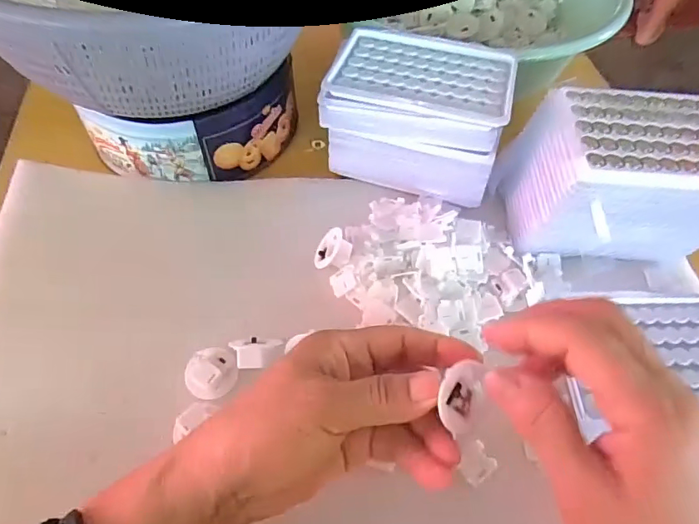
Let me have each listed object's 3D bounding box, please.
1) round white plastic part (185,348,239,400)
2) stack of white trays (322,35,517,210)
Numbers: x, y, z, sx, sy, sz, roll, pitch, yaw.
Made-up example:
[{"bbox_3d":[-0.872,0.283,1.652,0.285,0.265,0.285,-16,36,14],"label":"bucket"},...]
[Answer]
[{"bbox_3d":[-0.085,0.069,0.306,0.029,0.011,0.032,29,59,16],"label":"round white plastic part"},{"bbox_3d":[0.056,-0.118,0.392,0.138,0.082,0.105,14,57,7],"label":"stack of white trays"}]

